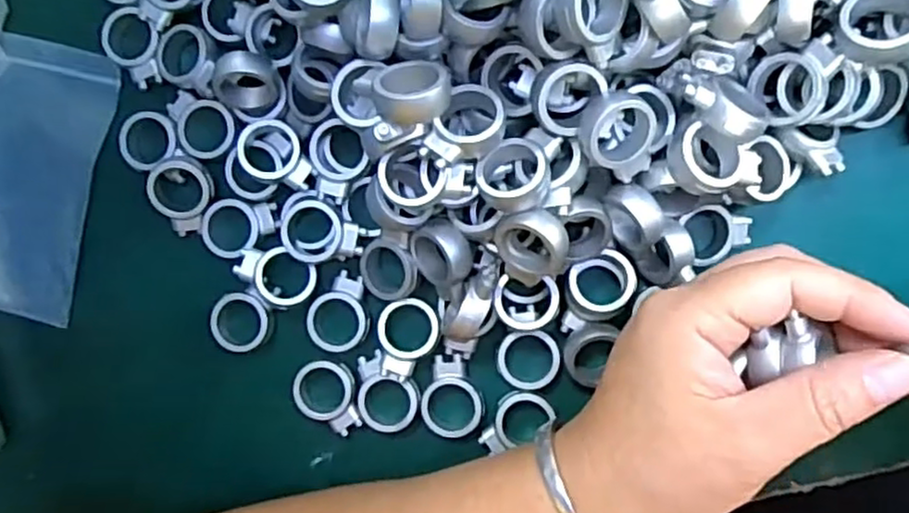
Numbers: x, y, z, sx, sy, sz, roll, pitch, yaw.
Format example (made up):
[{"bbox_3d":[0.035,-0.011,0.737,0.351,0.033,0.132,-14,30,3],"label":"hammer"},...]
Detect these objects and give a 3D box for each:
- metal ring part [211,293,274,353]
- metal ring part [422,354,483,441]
[{"bbox_3d":[-0.092,0.029,0.303,0.025,0.008,0.025,0,93,7],"label":"metal ring part"},{"bbox_3d":[-0.001,0.059,0.295,0.025,0.008,0.034,-3,93,7],"label":"metal ring part"}]

